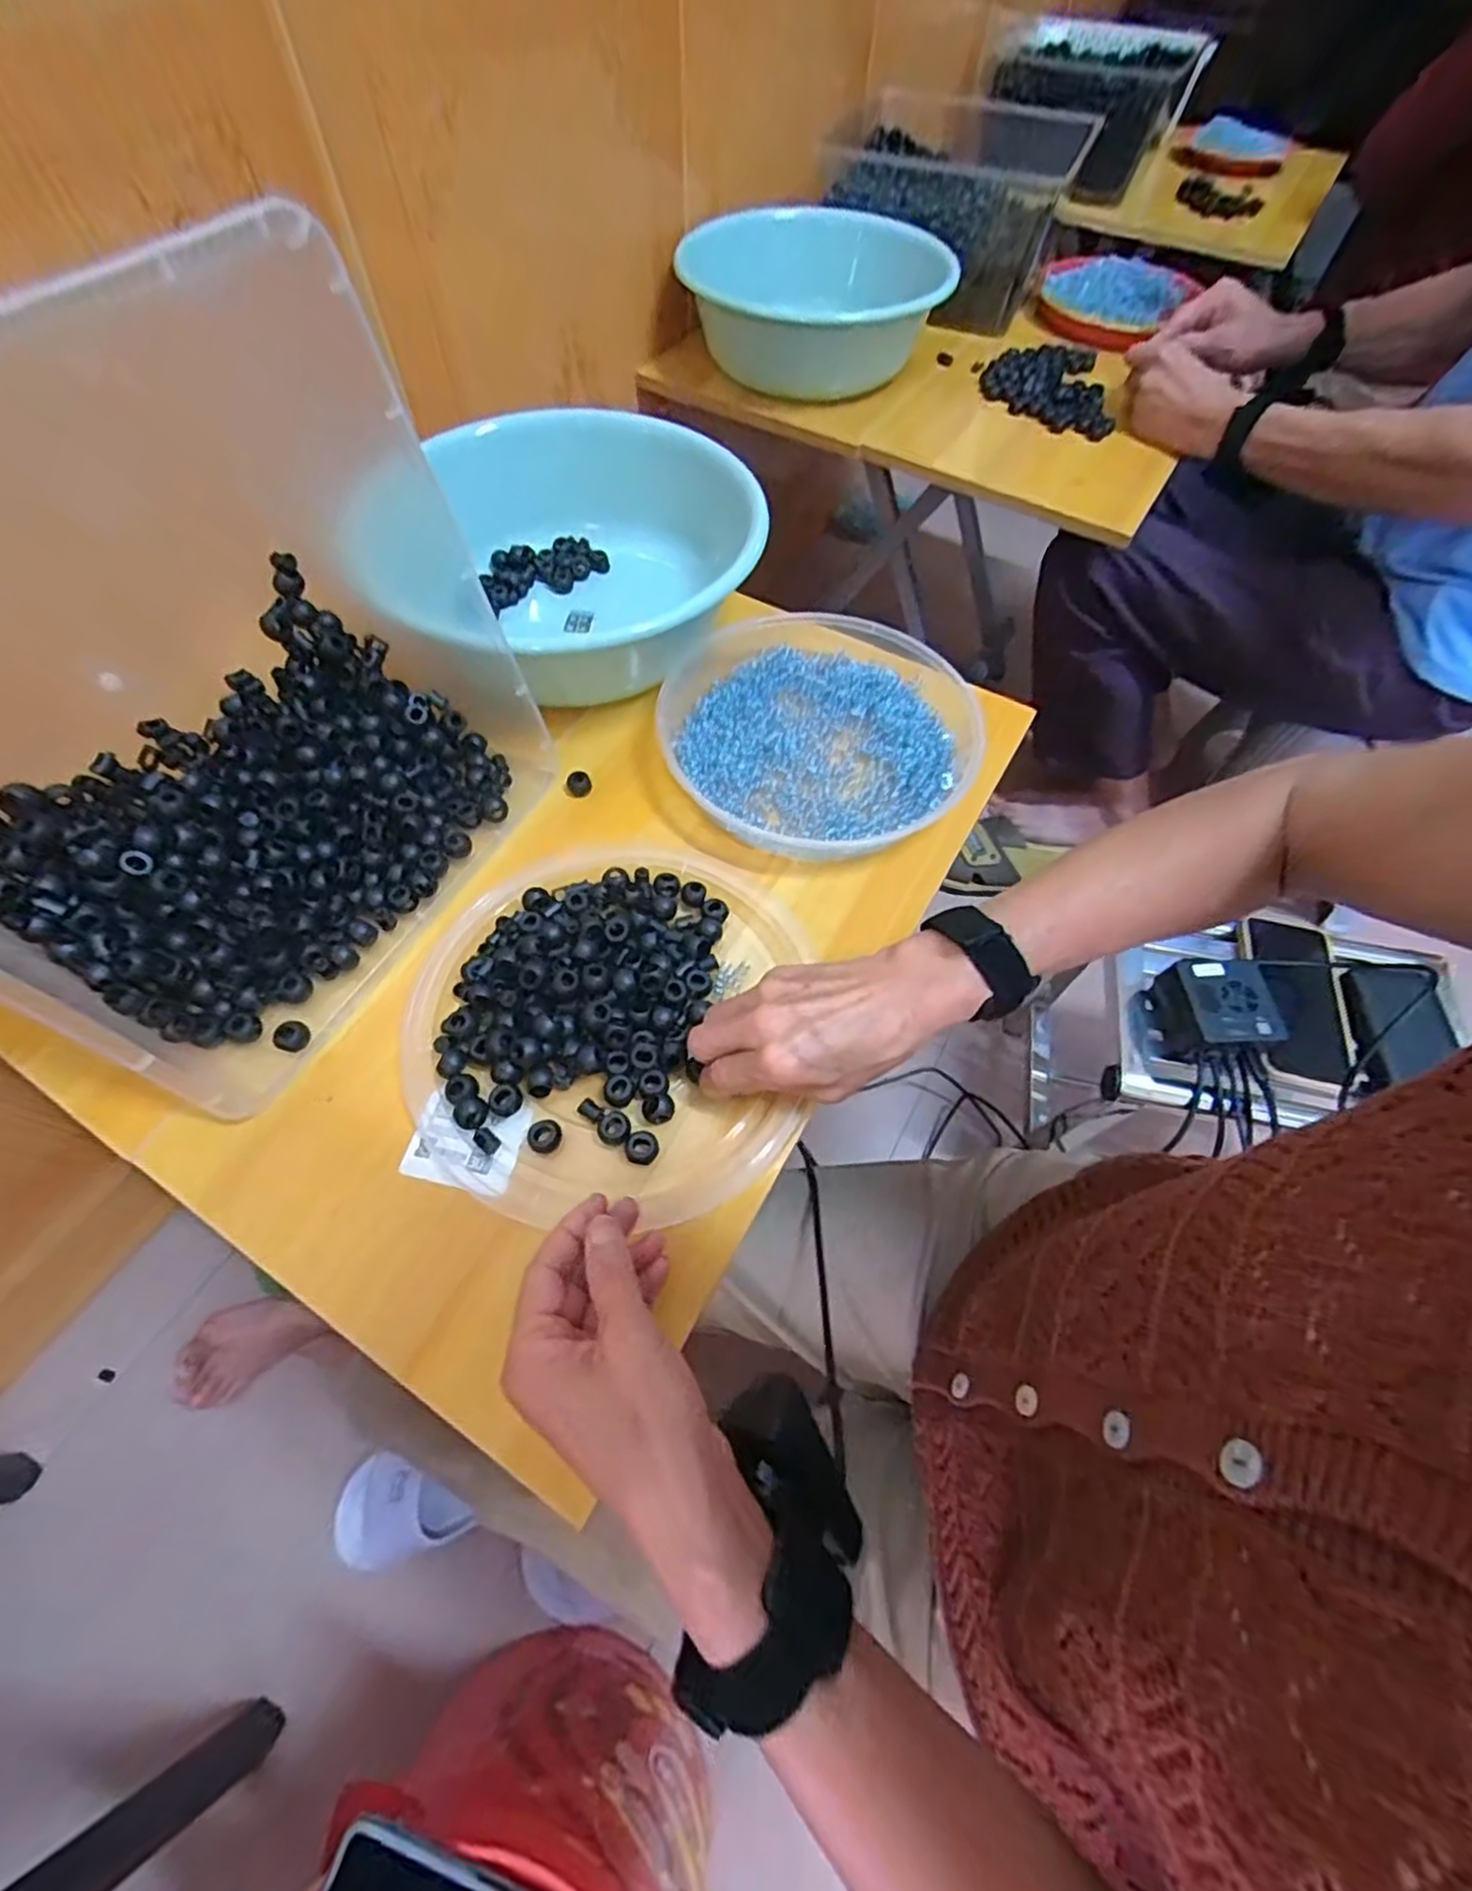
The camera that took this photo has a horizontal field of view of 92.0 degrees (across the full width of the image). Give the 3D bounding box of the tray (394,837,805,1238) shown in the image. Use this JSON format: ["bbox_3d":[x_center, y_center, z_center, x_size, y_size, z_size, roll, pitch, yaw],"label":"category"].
[{"bbox_3d":[-0.073,0.036,0.416,0.216,0.028,0.225,1,61,-2],"label":"tray"}]

